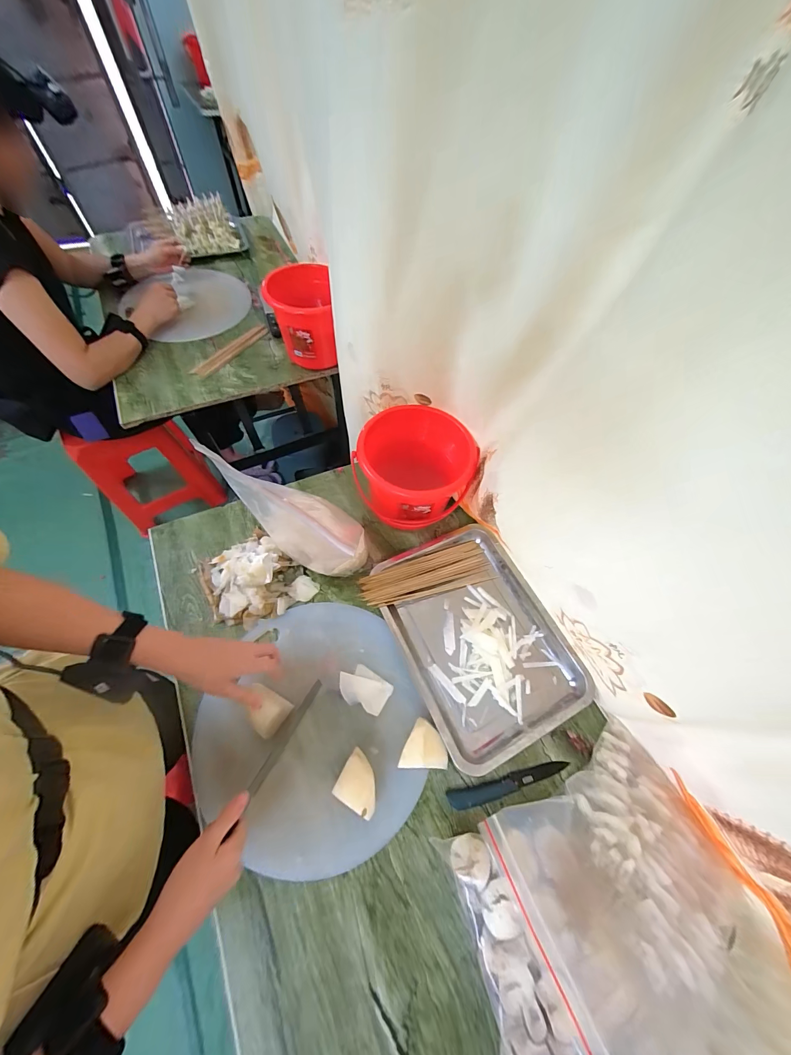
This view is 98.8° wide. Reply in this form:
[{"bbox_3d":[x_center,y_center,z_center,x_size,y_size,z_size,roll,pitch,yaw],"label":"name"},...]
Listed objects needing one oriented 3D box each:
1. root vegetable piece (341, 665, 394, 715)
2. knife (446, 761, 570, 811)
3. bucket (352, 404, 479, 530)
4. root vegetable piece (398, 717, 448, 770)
[{"bbox_3d":[-0.050,0.255,0.536,0.080,0.004,0.055,29,65,12],"label":"root vegetable piece"},{"bbox_3d":[0.167,0.374,0.492,0.185,0.010,0.025,-10,63,-8],"label":"knife"},{"bbox_3d":[0.032,-0.100,0.647,0.190,0.167,0.196,1,62,-2],"label":"bucket"},{"bbox_3d":[0.047,0.321,0.484,0.064,0.046,0.064,28,64,12],"label":"root vegetable piece"}]

